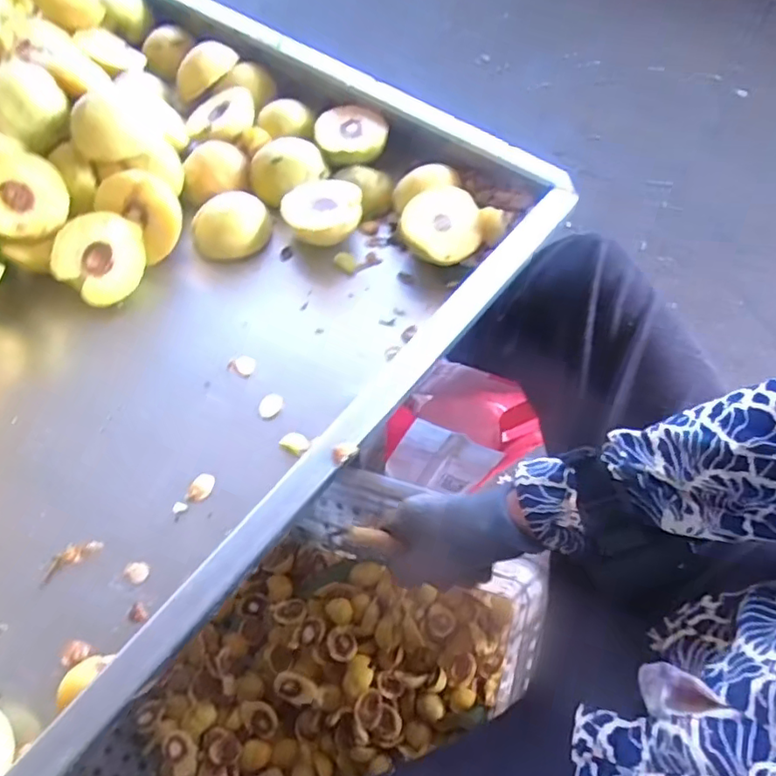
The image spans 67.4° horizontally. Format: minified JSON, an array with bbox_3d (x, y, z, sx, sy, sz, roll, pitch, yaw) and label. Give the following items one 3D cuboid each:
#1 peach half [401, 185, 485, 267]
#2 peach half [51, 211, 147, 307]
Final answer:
[{"bbox_3d":[0.045,-0.134,0.476,0.060,0.030,0.059,8,81,3],"label":"peach half"},{"bbox_3d":[-0.227,-0.105,0.467,0.067,0.028,0.064,-2,98,-18],"label":"peach half"}]

